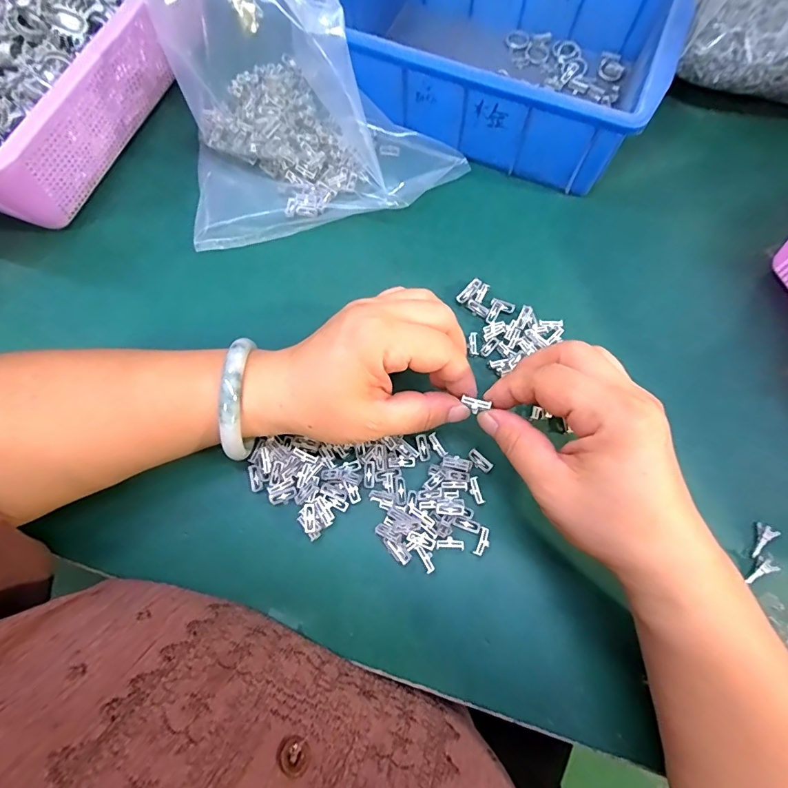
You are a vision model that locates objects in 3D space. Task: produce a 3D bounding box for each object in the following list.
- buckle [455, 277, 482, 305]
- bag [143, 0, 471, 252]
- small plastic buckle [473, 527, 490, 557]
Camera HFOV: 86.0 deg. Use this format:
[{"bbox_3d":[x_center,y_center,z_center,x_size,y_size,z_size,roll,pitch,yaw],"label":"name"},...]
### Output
[{"bbox_3d":[0.054,-0.074,0.305,0.007,0.006,0.022,43,77,11],"label":"buckle"},{"bbox_3d":[-0.073,-0.234,0.280,0.206,0.144,0.180,-20,74,-7],"label":"bag"},{"bbox_3d":[0.053,0.088,0.251,0.007,0.005,0.017,22,74,7],"label":"small plastic buckle"}]

